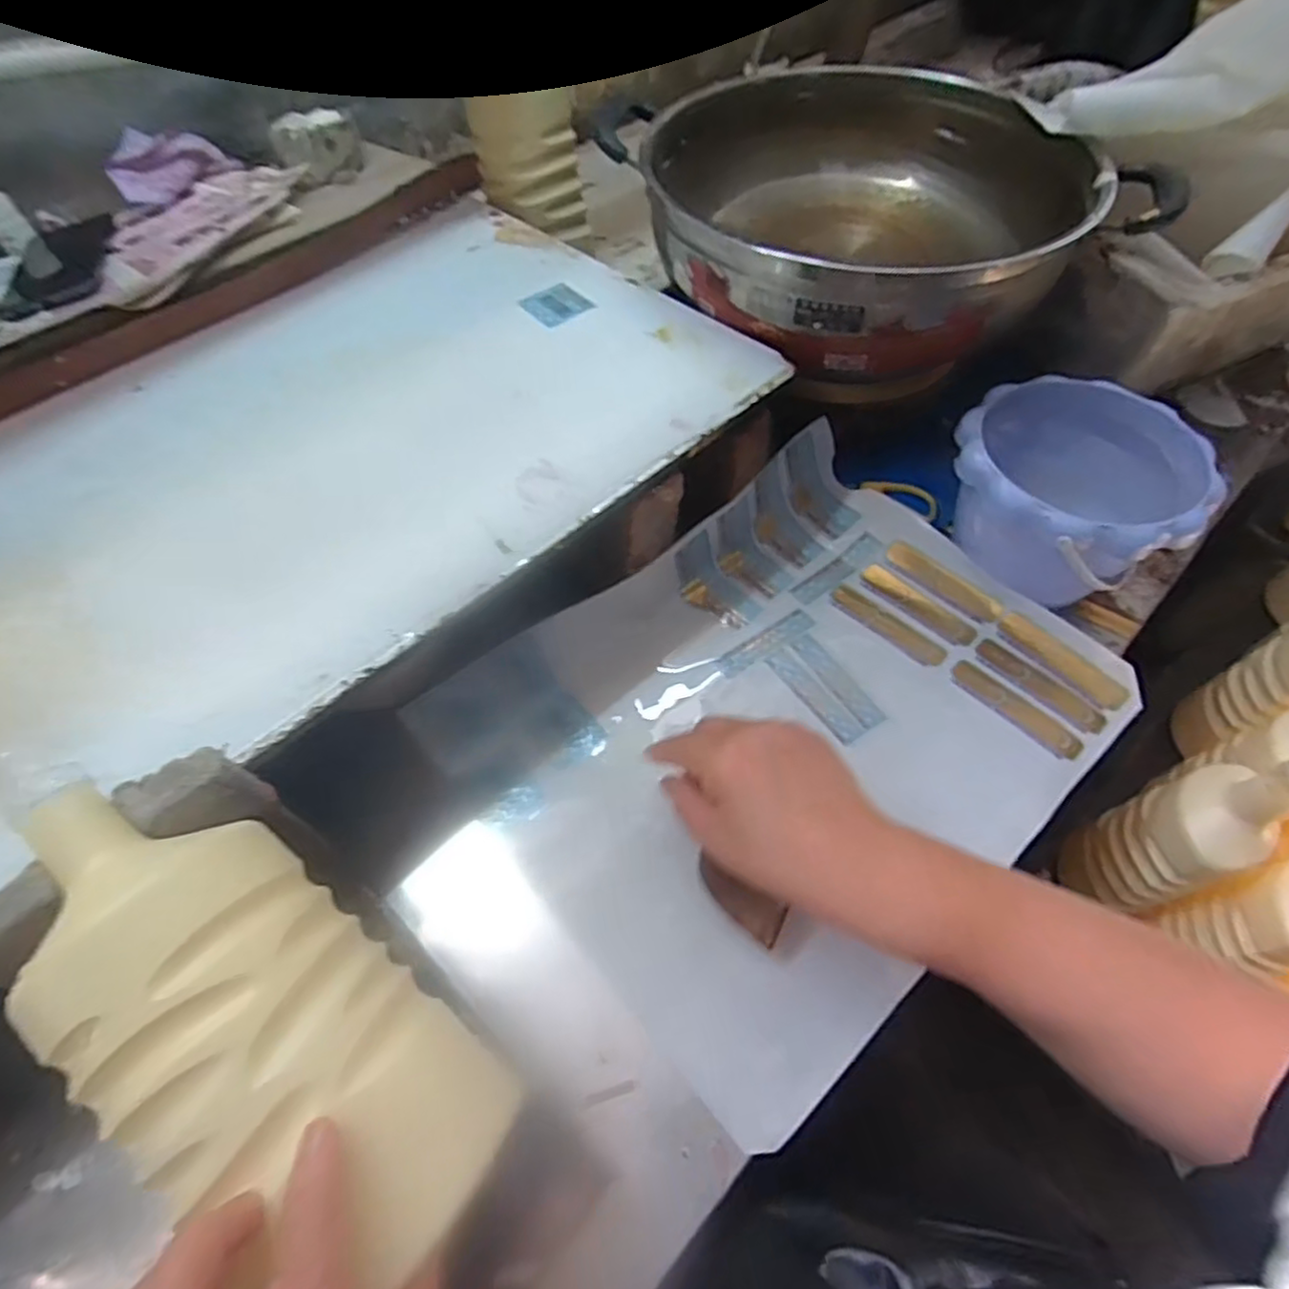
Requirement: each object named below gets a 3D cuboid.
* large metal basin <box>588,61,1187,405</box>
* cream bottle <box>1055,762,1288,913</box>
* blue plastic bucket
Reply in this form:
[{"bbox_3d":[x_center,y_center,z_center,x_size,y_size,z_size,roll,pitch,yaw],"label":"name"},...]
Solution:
[{"bbox_3d":[0.163,-0.332,0.556,0.302,0.113,0.309,0,59,0],"label":"large metal basin"},{"bbox_3d":[0.431,0.150,0.560,0.085,0.242,0.077,-19,61,-13],"label":"cream bottle"},{"bbox_3d":[0.301,-0.104,0.517,0.148,0.119,0.157,1,58,-1],"label":"blue plastic bucket"}]

